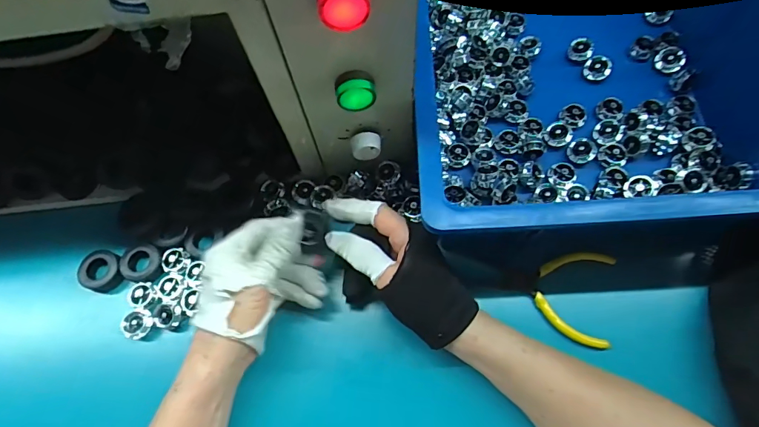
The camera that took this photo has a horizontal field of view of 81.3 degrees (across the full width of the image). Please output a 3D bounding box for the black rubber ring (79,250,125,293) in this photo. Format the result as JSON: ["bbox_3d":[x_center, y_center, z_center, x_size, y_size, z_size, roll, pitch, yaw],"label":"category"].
[{"bbox_3d":[-0.255,0.054,0.408,0.037,0.015,0.036,0,69,0],"label":"black rubber ring"}]

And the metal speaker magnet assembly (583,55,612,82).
[{"bbox_3d":[0.221,-0.147,0.449,0.027,0.014,0.024,1,94,31],"label":"metal speaker magnet assembly"}]

